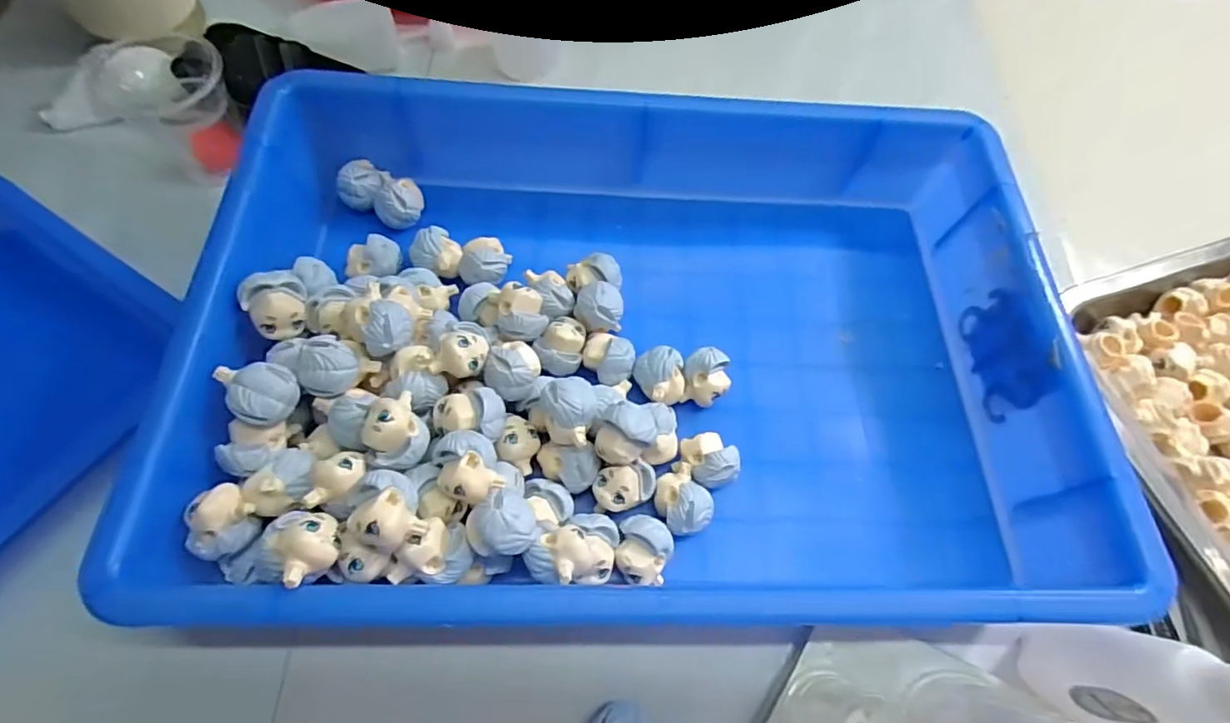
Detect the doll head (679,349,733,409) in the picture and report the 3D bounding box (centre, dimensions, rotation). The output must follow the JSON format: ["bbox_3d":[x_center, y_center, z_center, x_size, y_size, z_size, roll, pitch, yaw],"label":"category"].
[{"bbox_3d":[0.044,0.010,0.273,0.022,0.026,0.025,17,65,4],"label":"doll head"}]

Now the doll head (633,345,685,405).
[{"bbox_3d":[0.021,0.010,0.272,0.023,0.025,0.027,-1,65,-4],"label":"doll head"}]

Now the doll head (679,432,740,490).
[{"bbox_3d":[0.043,0.046,0.256,0.023,0.025,0.025,1,65,-3],"label":"doll head"}]

